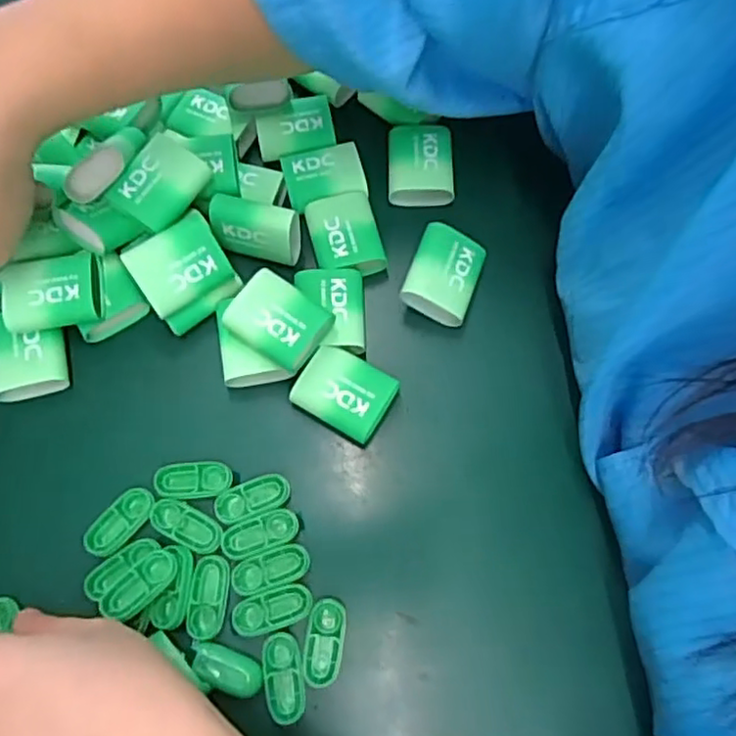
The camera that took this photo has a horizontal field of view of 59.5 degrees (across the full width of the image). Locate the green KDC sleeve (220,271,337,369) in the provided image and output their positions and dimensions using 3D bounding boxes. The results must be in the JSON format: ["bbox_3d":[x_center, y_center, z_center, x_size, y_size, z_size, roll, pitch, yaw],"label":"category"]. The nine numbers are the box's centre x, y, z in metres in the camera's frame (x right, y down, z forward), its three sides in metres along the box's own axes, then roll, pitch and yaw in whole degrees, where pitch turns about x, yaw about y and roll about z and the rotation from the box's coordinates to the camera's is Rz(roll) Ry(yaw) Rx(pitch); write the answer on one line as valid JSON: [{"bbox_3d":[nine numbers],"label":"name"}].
[{"bbox_3d":[-0.042,-0.021,0.304,0.045,0.018,0.034,32,73,18],"label":"green KDC sleeve"}]

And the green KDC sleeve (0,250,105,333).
[{"bbox_3d":[-0.149,-0.037,0.306,0.043,0.014,0.035,-9,80,-6],"label":"green KDC sleeve"}]

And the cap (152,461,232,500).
[{"bbox_3d":[-0.080,0.051,0.295,0.033,0.005,0.017,-7,66,3],"label":"cap"}]

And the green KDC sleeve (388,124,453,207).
[{"bbox_3d":[0.029,-0.110,0.349,0.034,0.016,0.040,-2,66,6],"label":"green KDC sleeve"}]

